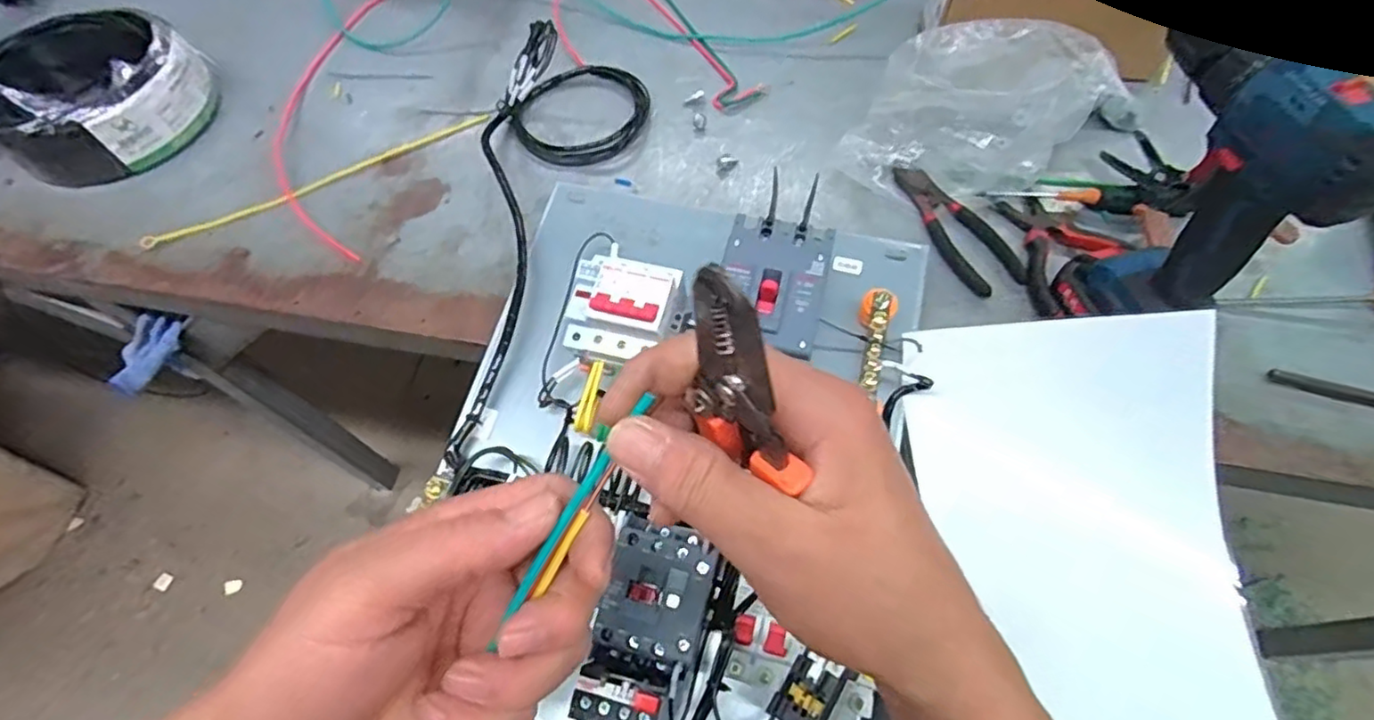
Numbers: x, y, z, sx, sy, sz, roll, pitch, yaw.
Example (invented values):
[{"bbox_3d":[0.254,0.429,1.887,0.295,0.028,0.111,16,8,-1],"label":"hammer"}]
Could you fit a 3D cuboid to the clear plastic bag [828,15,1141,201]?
[{"bbox_3d":[0.285,-0.219,0.568,0.264,0.110,0.122,-12,61,-5],"label":"clear plastic bag"}]

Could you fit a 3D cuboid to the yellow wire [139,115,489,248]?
[{"bbox_3d":[-0.352,-0.176,0.633,0.333,0.004,0.020,-26,63,-12],"label":"yellow wire"}]

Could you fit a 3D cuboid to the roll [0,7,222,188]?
[{"bbox_3d":[-0.608,-0.273,0.661,0.192,0.065,0.186,24,65,15],"label":"roll"}]

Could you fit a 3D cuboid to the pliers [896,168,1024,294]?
[{"bbox_3d":[0.239,-0.121,0.570,0.052,0.015,0.144,-21,62,-9],"label":"pliers"}]

